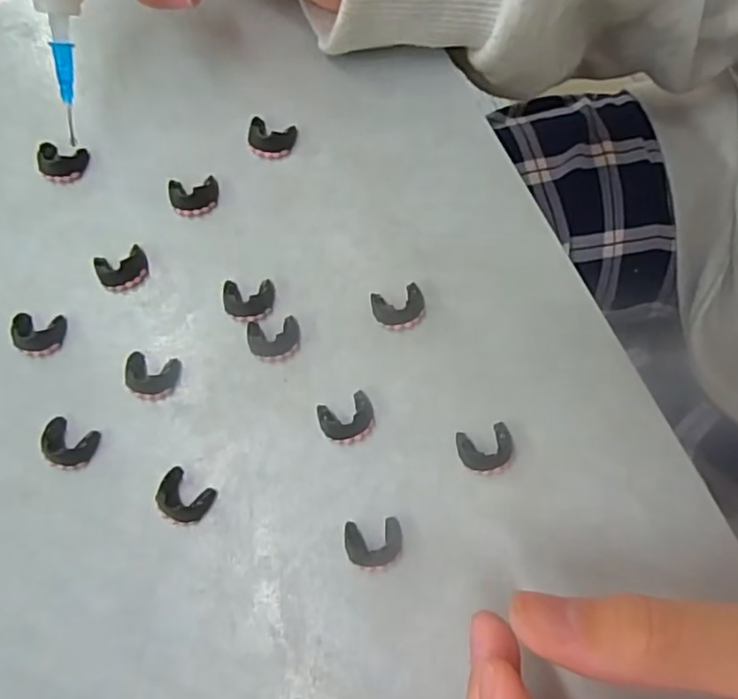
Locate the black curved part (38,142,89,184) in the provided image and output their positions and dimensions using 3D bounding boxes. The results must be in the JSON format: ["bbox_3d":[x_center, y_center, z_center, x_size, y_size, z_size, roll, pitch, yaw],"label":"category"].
[{"bbox_3d":[-0.106,-0.065,0.217,0.016,0.006,0.016,2,64,-4],"label":"black curved part"}]

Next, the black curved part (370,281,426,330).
[{"bbox_3d":[0.009,-0.013,0.198,0.016,0.006,0.014,-14,74,-3],"label":"black curved part"}]

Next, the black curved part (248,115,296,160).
[{"bbox_3d":[-0.034,-0.072,0.217,0.016,0.004,0.014,16,75,5],"label":"black curved part"}]

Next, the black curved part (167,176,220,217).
[{"bbox_3d":[-0.058,-0.052,0.211,0.016,0.006,0.014,-9,74,-2],"label":"black curved part"}]

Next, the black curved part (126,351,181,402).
[{"bbox_3d":[-0.067,0.008,0.194,0.015,0.007,0.014,8,74,3],"label":"black curved part"}]

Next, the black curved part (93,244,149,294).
[{"bbox_3d":[-0.080,-0.026,0.205,0.016,0.006,0.014,-20,75,-5],"label":"black curved part"}]

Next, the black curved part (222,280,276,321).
[{"bbox_3d":[-0.038,-0.017,0.200,0.016,0.007,0.013,-6,74,-1],"label":"black curved part"}]

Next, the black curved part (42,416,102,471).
[{"bbox_3d":[-0.091,0.028,0.189,0.016,0.007,0.014,19,75,6],"label":"black curved part"}]

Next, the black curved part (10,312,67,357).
[{"bbox_3d":[-0.105,-0.005,0.199,0.016,0.006,0.014,3,74,2],"label":"black curved part"}]

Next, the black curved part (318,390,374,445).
[{"bbox_3d":[-0.006,0.021,0.189,0.016,0.005,0.013,-21,75,-5],"label":"black curved part"}]

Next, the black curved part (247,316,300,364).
[{"bbox_3d":[-0.030,-0.003,0.197,0.016,0.006,0.014,-9,74,-2],"label":"black curved part"}]

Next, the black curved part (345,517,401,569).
[{"bbox_3d":[0.001,0.055,0.179,0.016,0.004,0.013,-8,74,-1],"label":"black curved part"}]

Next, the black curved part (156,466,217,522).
[{"bbox_3d":[-0.054,0.043,0.184,0.016,0.006,0.013,31,77,9],"label":"black curved part"}]

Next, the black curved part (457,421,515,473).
[{"bbox_3d":[0.034,0.029,0.186,0.016,0.005,0.013,-13,74,-3],"label":"black curved part"}]

